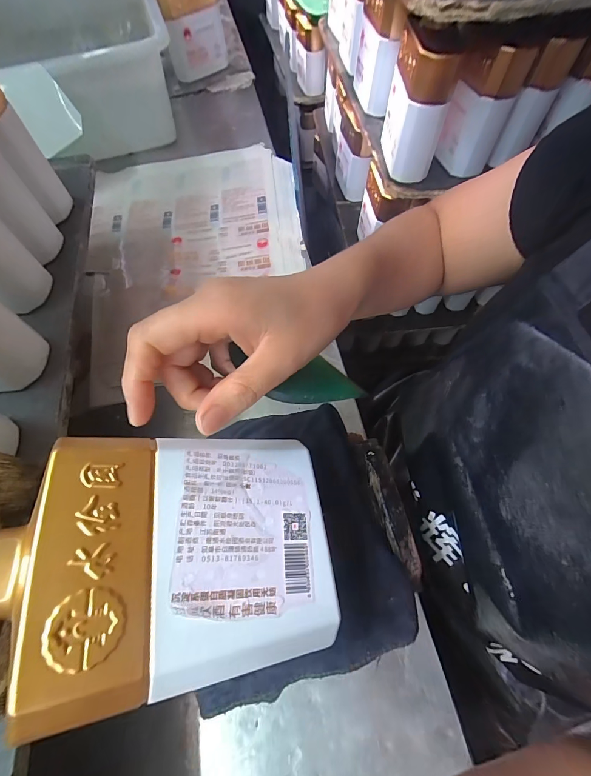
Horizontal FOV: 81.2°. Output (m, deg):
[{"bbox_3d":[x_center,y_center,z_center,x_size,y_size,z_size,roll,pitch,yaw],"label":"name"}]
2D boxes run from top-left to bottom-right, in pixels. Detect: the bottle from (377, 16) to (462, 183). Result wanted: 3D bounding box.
[{"bbox_3d":[0.150,-0.347,0.430,0.053,0.142,0.094,-2,63,0],"label":"bottle"}]

